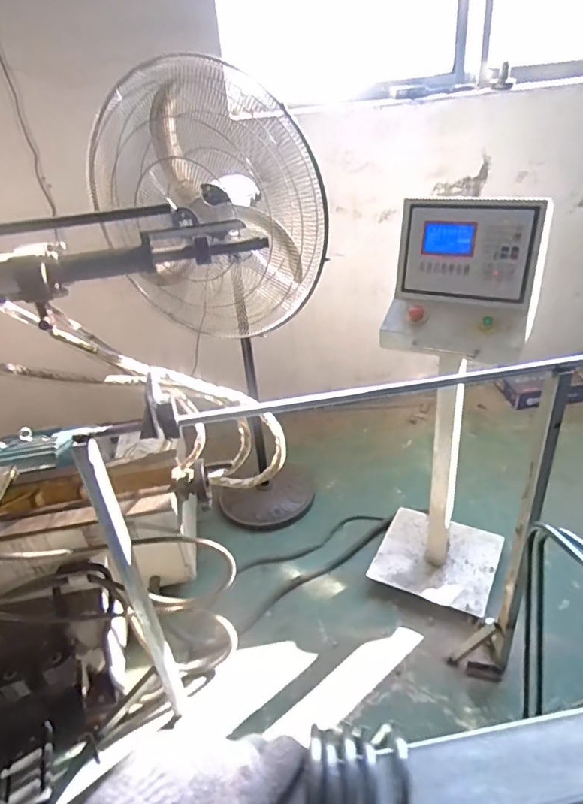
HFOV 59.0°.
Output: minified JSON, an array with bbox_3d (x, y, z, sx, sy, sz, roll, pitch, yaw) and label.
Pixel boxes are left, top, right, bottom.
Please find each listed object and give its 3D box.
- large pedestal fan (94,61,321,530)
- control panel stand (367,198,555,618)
[{"bbox_3d":[-0.203,-0.171,1.707,0.481,1.544,0.506,-20,35,-21],"label":"large pedestal fan"},{"bbox_3d":[0.454,0.070,1.517,0.373,1.201,0.354,11,37,25],"label":"control panel stand"}]

